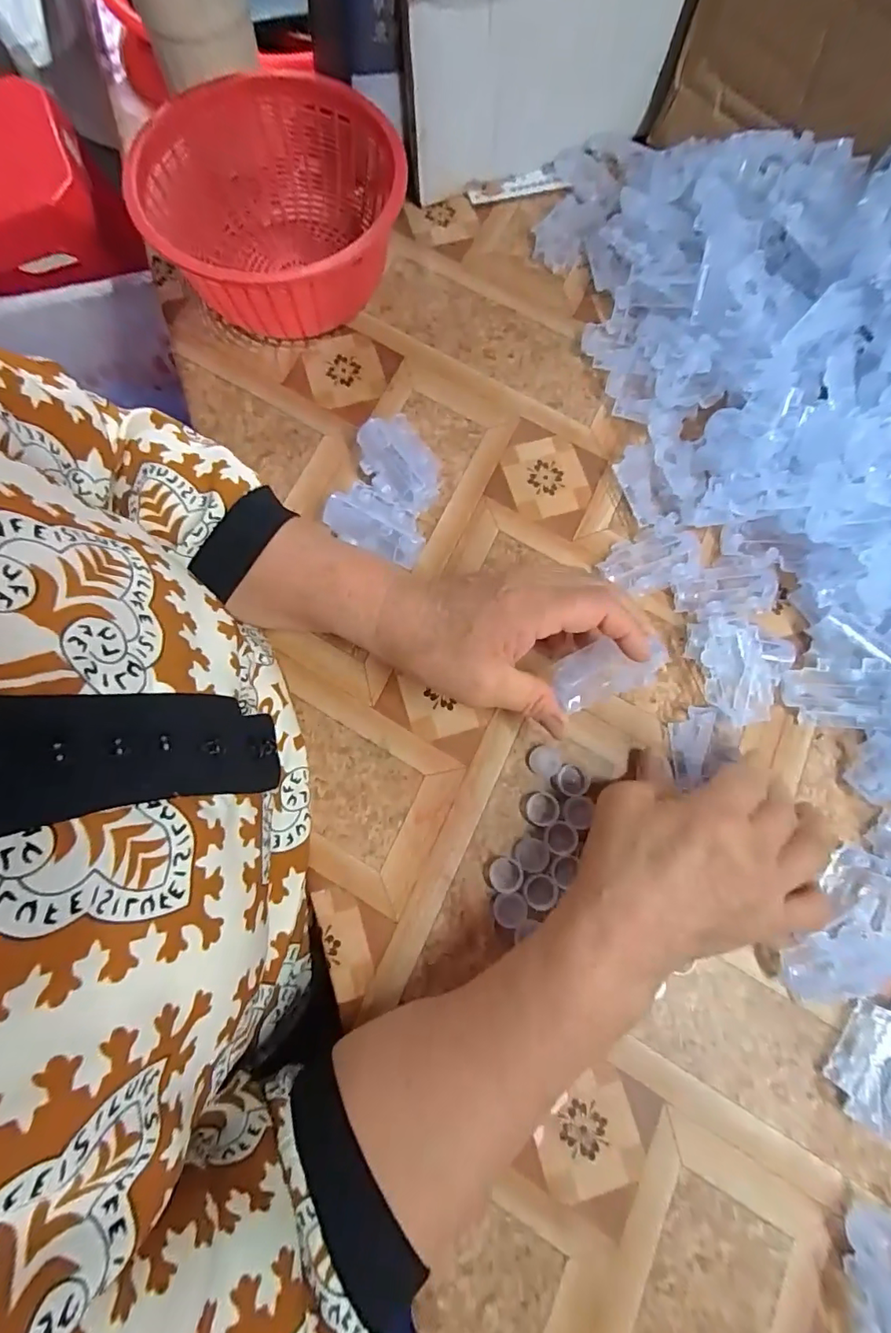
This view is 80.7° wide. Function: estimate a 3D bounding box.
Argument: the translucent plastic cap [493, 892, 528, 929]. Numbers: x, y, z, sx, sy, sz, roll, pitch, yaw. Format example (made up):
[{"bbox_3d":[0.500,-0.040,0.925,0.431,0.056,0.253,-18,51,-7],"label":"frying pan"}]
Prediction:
[{"bbox_3d":[0.040,0.148,0.319,0.020,0.004,0.020,1,79,-3],"label":"translucent plastic cap"}]

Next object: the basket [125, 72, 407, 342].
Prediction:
[{"bbox_3d":[-0.121,-0.327,0.390,0.175,0.084,0.184,1,79,-3],"label":"basket"}]

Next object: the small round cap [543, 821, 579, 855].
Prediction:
[{"bbox_3d":[0.072,0.107,0.327,0.021,0.004,0.019,0,79,-3],"label":"small round cap"}]

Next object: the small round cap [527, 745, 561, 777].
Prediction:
[{"bbox_3d":[0.064,0.061,0.340,0.020,0.004,0.019,1,79,-3],"label":"small round cap"}]

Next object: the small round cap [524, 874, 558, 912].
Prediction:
[{"bbox_3d":[0.058,0.138,0.320,0.020,0.004,0.020,1,79,-3],"label":"small round cap"}]

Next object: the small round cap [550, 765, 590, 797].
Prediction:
[{"bbox_3d":[0.081,0.074,0.338,0.023,0.009,0.020,-40,83,-9],"label":"small round cap"}]

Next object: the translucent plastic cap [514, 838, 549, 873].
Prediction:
[{"bbox_3d":[0.054,0.117,0.327,0.020,0.004,0.021,1,79,-3],"label":"translucent plastic cap"}]

